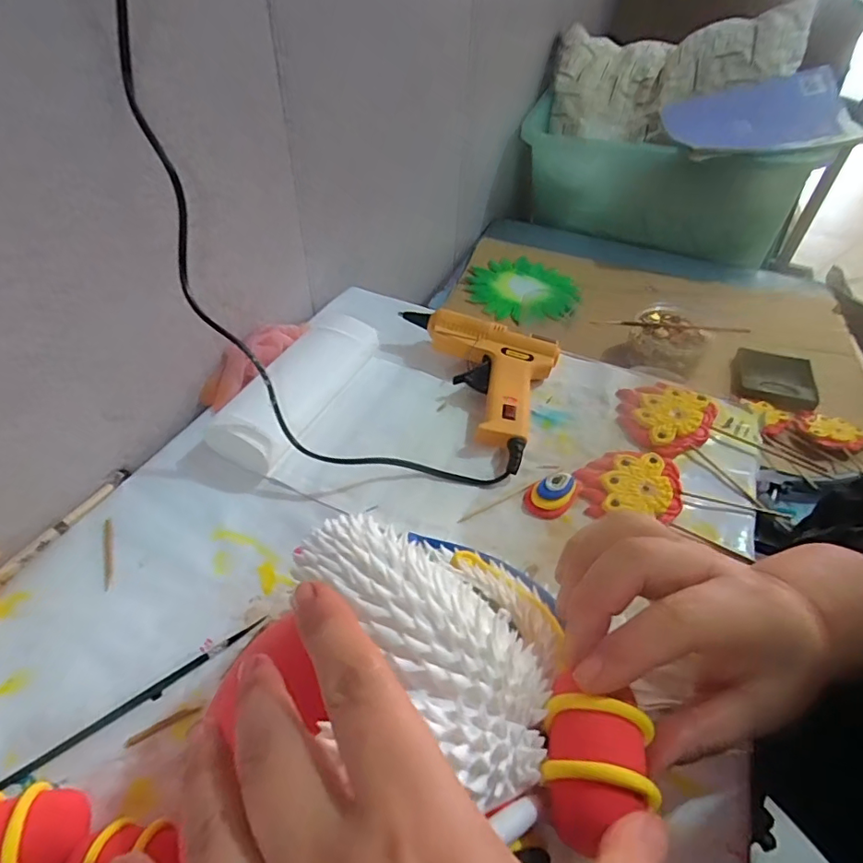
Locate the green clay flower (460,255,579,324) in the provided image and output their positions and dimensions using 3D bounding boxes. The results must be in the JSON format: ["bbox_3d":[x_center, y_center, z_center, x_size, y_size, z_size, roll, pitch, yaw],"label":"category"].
[{"bbox_3d":[0.146,-0.234,0.858,0.179,0.020,0.162,20,48,15],"label":"green clay flower"}]

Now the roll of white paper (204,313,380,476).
[{"bbox_3d":[-0.108,-0.038,0.428,0.072,0.043,0.158,19,48,14],"label":"roll of white paper"}]

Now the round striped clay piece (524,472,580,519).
[{"bbox_3d":[0.088,0.043,0.379,0.033,0.021,0.038,21,48,16],"label":"round striped clay piece"}]

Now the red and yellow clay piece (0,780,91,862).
[{"bbox_3d":[-0.181,0.181,0.230,0.052,0.030,0.036,-11,48,-14],"label":"red and yellow clay piece"}]

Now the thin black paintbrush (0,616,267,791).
[{"bbox_3d":[-0.164,0.148,0.280,0.158,0.004,0.007,-28,54,-27],"label":"thin black paintbrush"}]

